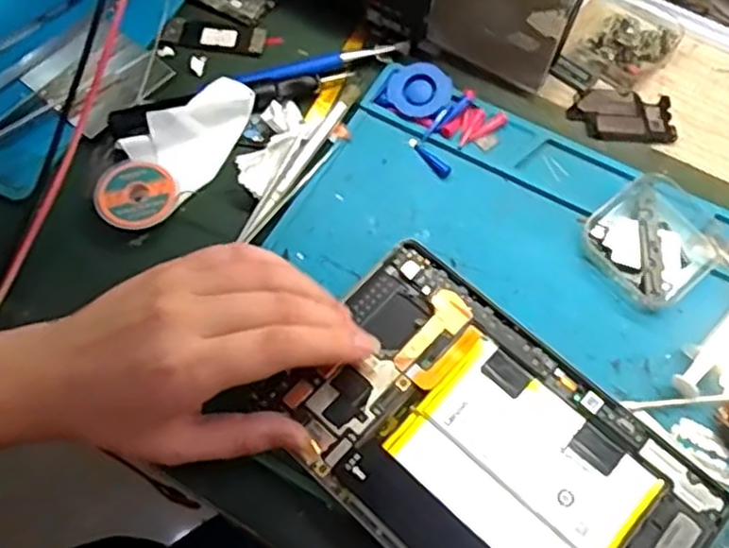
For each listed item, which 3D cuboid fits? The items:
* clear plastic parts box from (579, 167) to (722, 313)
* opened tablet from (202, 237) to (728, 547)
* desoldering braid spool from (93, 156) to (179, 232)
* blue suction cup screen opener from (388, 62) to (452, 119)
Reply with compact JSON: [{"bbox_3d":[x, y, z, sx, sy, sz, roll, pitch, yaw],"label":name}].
[{"bbox_3d":[0.161,-0.019,0.397,0.070,0.017,0.062,-37,71,-16],"label":"clear plastic parts box"},{"bbox_3d":[0.058,0.086,0.349,0.204,0.005,0.127,40,71,17],"label":"opened tablet"},{"bbox_3d":[-0.130,-0.045,0.408,0.043,0.010,0.043,0,65,-1],"label":"desoldering braid spool"},{"bbox_3d":[0.033,-0.110,0.436,0.036,0.007,0.034,-2,78,10],"label":"blue suction cup screen opener"}]

